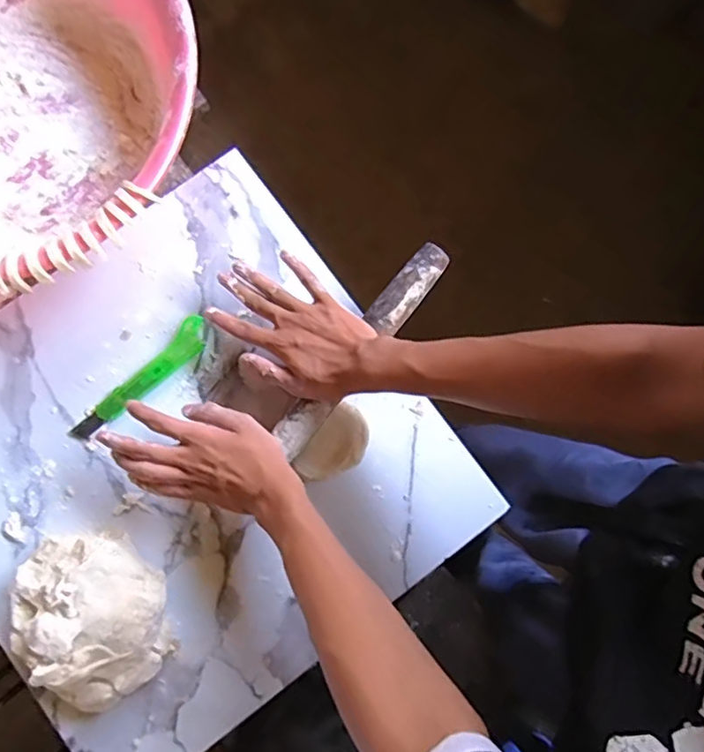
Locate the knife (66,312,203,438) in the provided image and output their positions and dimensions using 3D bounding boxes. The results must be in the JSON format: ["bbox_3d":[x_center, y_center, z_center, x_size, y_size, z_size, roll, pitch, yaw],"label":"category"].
[{"bbox_3d":[-0.218,0.005,0.604,0.173,0.008,0.031,-44,83,-7],"label":"knife"}]

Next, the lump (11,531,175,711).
[{"bbox_3d":[-0.246,0.225,0.546,0.121,0.070,0.156,-36,82,-6],"label":"lump"}]

